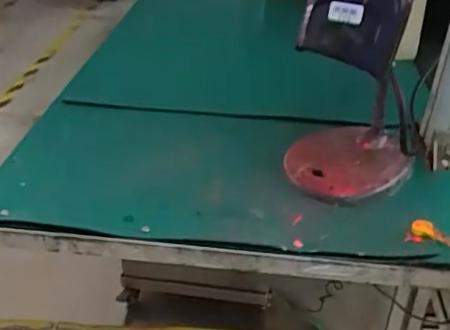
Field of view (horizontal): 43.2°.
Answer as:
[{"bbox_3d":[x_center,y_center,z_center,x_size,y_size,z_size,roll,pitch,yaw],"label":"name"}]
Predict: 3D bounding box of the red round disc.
[{"bbox_3d":[0.122,-0.004,0.561,0.103,0.021,0.128,25,41,33],"label":"red round disc"}]

